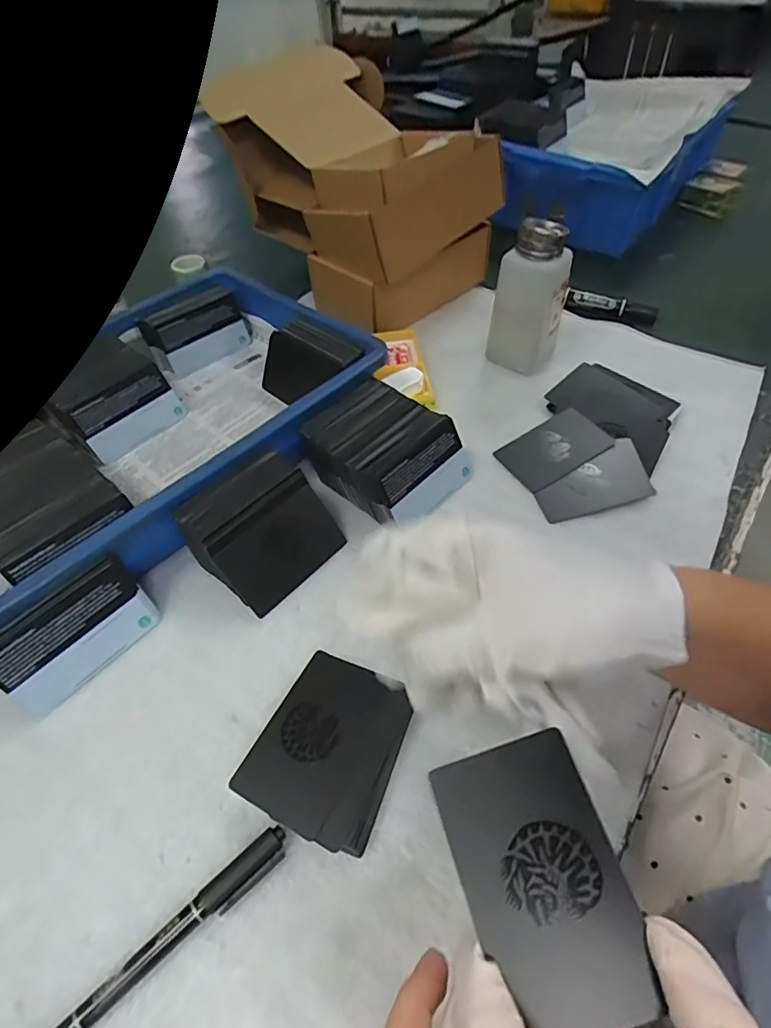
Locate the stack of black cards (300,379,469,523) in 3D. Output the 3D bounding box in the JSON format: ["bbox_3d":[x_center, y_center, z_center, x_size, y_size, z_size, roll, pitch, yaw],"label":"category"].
[{"bbox_3d":[0.002,-0.049,0.416,0.105,0.052,0.090,30,58,24],"label":"stack of black cards"}]

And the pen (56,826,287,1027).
[{"bbox_3d":[-0.104,0.200,0.244,0.136,0.010,0.015,-35,58,-24],"label":"pen"}]

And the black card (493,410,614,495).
[{"bbox_3d":[0.141,-0.056,0.448,0.086,0.004,0.055,-30,55,-10],"label":"black card"}]

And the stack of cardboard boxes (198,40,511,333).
[{"bbox_3d":[-0.033,-0.340,0.570,0.250,0.185,0.185,36,60,27],"label":"stack of cardboard boxes"}]

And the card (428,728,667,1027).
[{"bbox_3d":[0.054,0.125,0.183,0.053,0.004,0.084,-19,63,-3],"label":"card"}]

